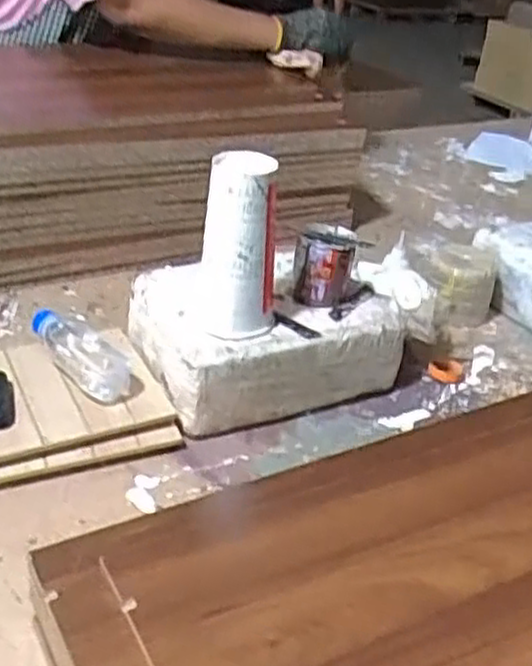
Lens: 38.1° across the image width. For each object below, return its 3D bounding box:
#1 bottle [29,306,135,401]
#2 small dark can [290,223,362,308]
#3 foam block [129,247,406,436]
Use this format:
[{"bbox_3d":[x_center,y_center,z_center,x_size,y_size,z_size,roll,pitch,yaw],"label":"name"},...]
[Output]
[{"bbox_3d":[-0.197,0.021,0.798,0.153,0.044,0.048,29,39,31],"label":"bottle"},{"bbox_3d":[0.065,-0.074,0.849,0.068,0.075,0.061,6,33,-1],"label":"small dark can"},{"bbox_3d":[0.000,0.001,0.871,0.269,0.109,0.190,-11,36,-25],"label":"foam block"}]

